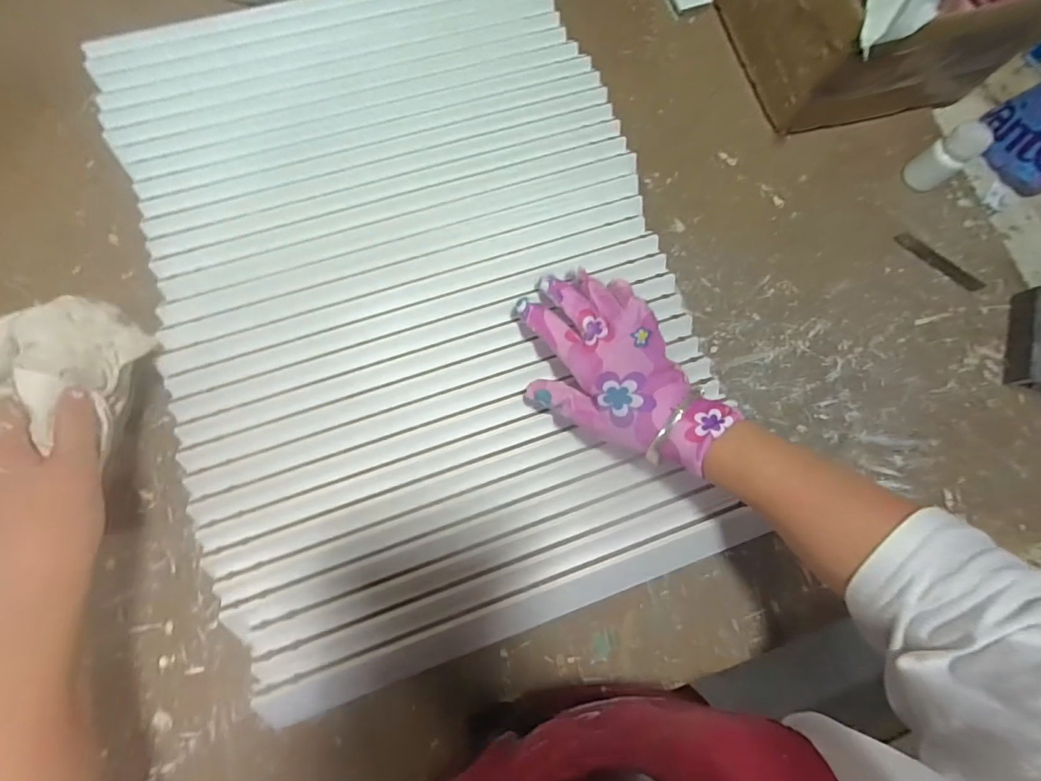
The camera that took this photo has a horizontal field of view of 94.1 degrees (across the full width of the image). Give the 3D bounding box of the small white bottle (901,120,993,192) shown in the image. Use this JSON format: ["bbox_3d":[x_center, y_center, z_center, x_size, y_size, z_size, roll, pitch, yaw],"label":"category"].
[{"bbox_3d":[0.429,-0.235,0.492,0.030,0.070,0.036,-35,84,-10],"label":"small white bottle"}]

